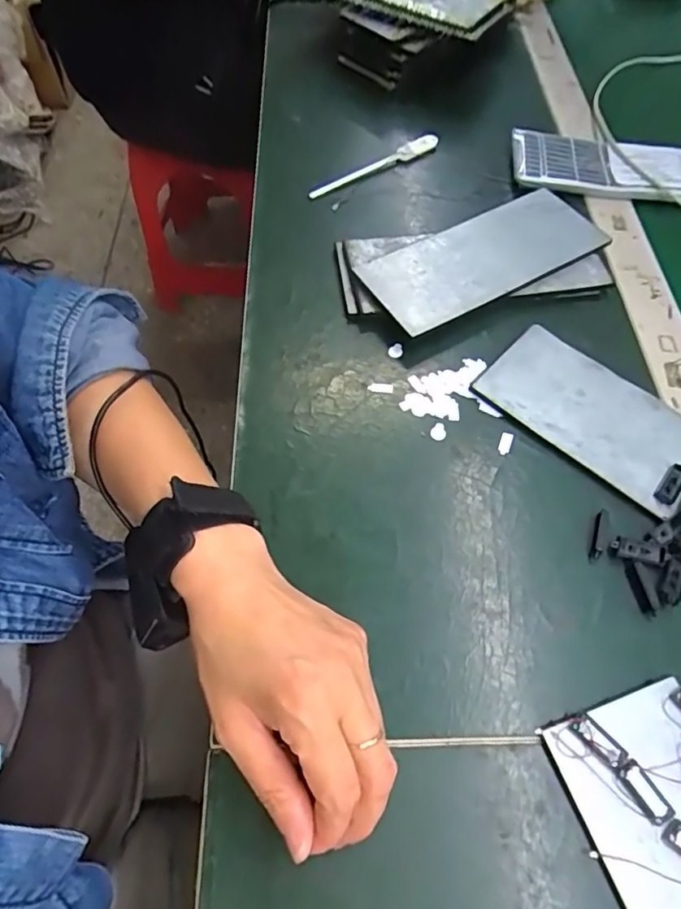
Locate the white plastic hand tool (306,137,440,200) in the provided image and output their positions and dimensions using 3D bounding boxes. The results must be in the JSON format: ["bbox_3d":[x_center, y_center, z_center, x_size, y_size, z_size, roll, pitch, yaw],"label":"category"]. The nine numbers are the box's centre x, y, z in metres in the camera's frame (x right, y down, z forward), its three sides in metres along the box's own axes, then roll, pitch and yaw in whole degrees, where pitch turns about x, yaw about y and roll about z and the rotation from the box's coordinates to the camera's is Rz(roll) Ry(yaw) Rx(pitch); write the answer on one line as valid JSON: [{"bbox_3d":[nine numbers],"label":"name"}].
[{"bbox_3d":[0.032,-0.272,0.522,0.142,0.010,0.015,-32,66,-18],"label":"white plastic hand tool"}]

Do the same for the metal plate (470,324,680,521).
[{"bbox_3d":[0.193,-0.013,0.372,0.200,0.011,0.080,40,67,20],"label":"metal plate"}]

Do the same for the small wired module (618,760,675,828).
[{"bbox_3d":[0.148,0.164,0.269,0.012,0.004,0.027,-28,65,-16],"label":"small wired module"}]

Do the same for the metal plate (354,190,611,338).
[{"bbox_3d":[0.113,-0.159,0.441,0.197,0.009,0.080,-28,65,-17],"label":"metal plate"}]

